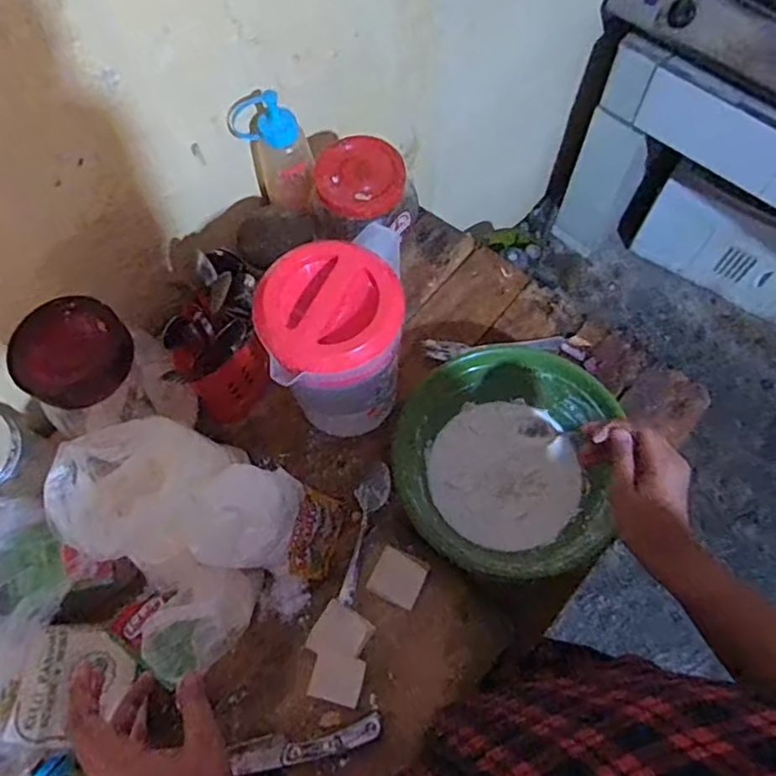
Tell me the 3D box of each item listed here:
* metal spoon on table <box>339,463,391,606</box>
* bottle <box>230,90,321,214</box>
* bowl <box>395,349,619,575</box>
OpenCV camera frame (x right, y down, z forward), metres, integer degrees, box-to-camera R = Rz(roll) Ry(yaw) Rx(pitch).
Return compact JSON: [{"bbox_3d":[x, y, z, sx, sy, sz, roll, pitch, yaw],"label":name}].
[{"bbox_3d":[-0.031,0.155,0.658,0.035,0.019,0.152,16,68,8],"label":"metal spoon on table"},{"bbox_3d":[-0.130,-0.274,0.709,0.074,0.134,0.049,-21,41,-7],"label":"bottle"},{"bbox_3d":[0.121,0.082,0.660,0.210,0.091,0.234,11,68,6],"label":"bowl"}]

